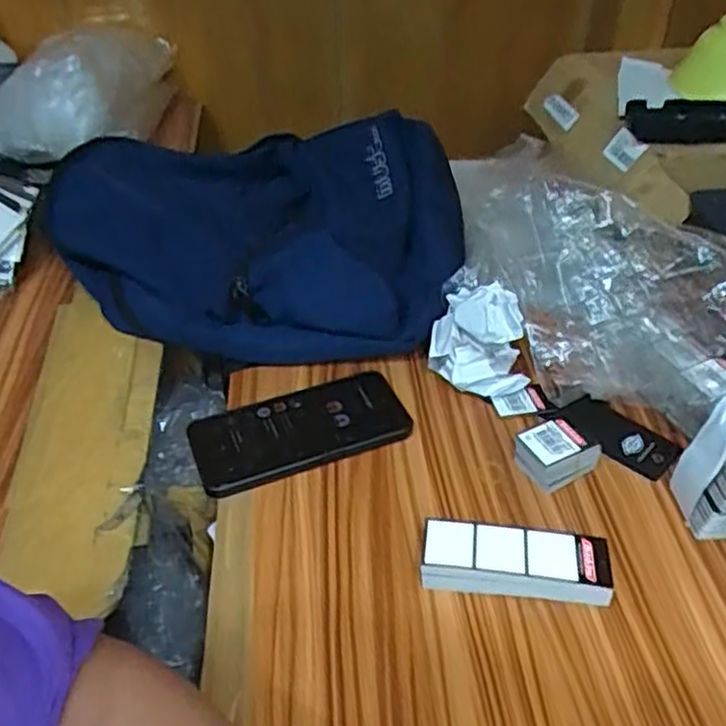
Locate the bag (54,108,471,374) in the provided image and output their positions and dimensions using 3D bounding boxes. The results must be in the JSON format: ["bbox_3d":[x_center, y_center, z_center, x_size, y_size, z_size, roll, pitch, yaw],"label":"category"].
[{"bbox_3d":[-0.108,-0.135,0.704,0.395,0.113,0.291,-1,40,-1],"label":"bag"}]

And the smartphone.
[{"bbox_3d":[-0.051,0.055,0.566,0.168,0.017,0.077,-15,43,-17],"label":"smartphone"}]

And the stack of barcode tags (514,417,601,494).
[{"bbox_3d":[0.145,0.070,0.533,0.053,0.037,0.043,-20,44,-22],"label":"stack of barcode tags"}]

